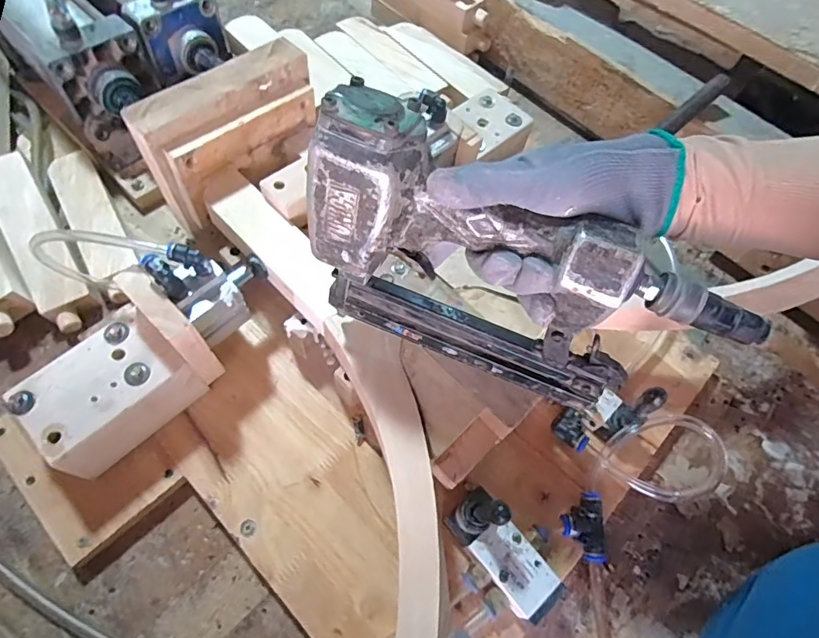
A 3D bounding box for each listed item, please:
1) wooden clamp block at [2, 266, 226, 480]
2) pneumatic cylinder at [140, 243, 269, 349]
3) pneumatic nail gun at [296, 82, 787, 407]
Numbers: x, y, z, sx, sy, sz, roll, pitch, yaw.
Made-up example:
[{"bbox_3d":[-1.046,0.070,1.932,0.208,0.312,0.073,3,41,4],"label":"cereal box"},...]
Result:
[{"bbox_3d":[-0.235,0.048,0.386,0.083,0.109,0.135,42,67,15],"label":"wooden clamp block"},{"bbox_3d":[-0.158,-0.031,0.397,0.079,0.076,0.055,-38,73,-22],"label":"pneumatic cylinder"},{"bbox_3d":[0.054,-0.023,0.319,0.267,0.158,0.060,25,52,-5],"label":"pneumatic nail gun"}]

